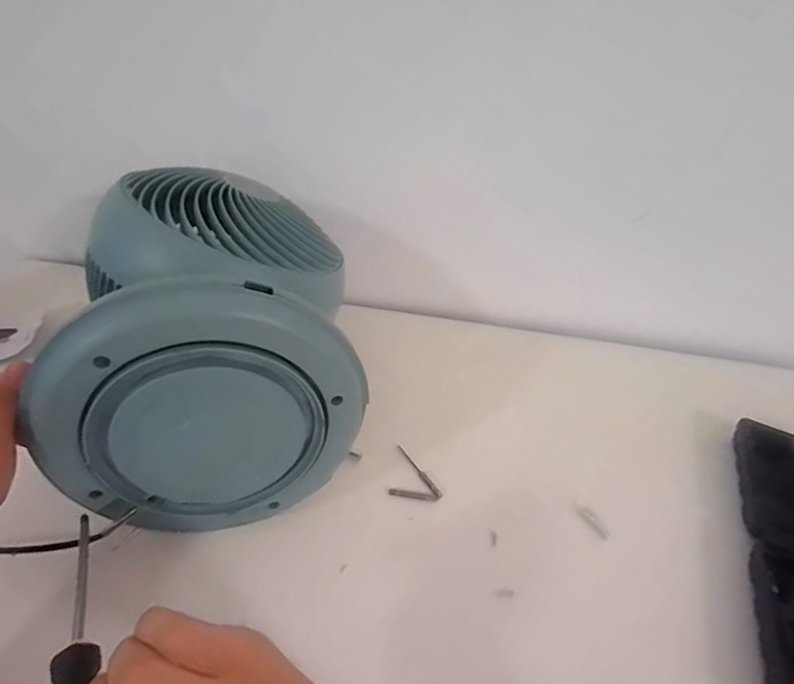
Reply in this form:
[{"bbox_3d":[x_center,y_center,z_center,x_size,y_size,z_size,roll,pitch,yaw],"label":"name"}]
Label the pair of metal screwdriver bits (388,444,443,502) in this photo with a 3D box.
[{"bbox_3d":[0.023,0.141,0.528,0.054,0.006,0.062,13,40,4],"label":"pair of metal screwdriver bits"}]

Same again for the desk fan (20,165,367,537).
[{"bbox_3d":[-0.156,-0.016,0.445,0.219,0.192,0.258,-4,45,-9],"label":"desk fan"}]

